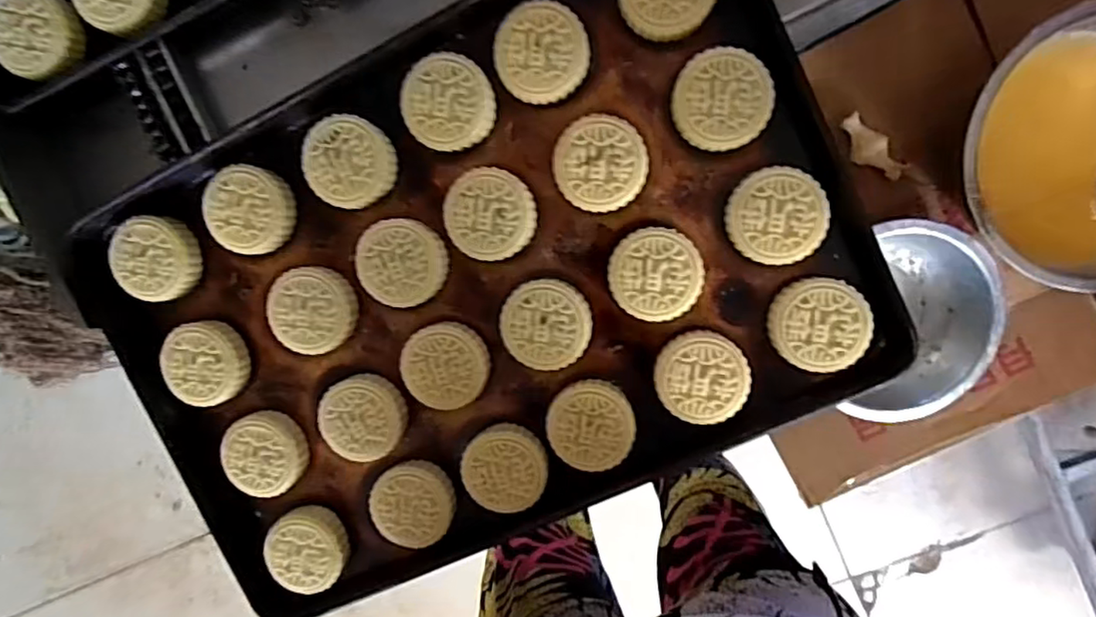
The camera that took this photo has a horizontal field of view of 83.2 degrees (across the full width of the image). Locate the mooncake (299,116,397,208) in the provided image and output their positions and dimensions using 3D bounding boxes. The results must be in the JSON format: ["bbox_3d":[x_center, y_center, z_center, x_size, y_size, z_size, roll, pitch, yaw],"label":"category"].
[{"bbox_3d":[-0.160,-0.119,0.498,0.067,0.027,0.072,1,98,5],"label":"mooncake"}]

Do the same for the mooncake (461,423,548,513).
[{"bbox_3d":[-0.036,0.132,0.515,0.069,0.024,0.068,1,98,5],"label":"mooncake"}]

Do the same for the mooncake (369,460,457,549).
[{"bbox_3d":[-0.115,0.166,0.530,0.069,0.021,0.069,1,98,5],"label":"mooncake"}]

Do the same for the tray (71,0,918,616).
[{"bbox_3d":[-0.058,-0.013,0.504,0.582,0.045,0.392,-26,95,8],"label":"tray"}]

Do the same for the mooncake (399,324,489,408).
[{"bbox_3d":[-0.084,0.047,0.514,0.069,0.027,0.069,-9,97,6],"label":"mooncake"}]

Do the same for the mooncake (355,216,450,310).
[{"bbox_3d":[-0.119,-0.037,0.504,0.069,0.025,0.068,2,98,5],"label":"mooncake"}]

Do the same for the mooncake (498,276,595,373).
[{"bbox_3d":[-0.001,0.012,0.500,0.069,0.029,0.071,1,98,5],"label":"mooncake"}]

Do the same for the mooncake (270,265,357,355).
[{"bbox_3d":[-0.197,0.002,0.518,0.067,0.027,0.070,3,98,5],"label":"mooncake"}]

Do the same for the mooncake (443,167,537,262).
[{"bbox_3d":[-0.046,-0.075,0.493,0.070,0.028,0.068,1,98,5],"label":"mooncake"}]

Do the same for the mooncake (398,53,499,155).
[{"bbox_3d":[-0.078,-0.162,0.486,0.070,0.029,0.068,1,98,5],"label":"mooncake"}]

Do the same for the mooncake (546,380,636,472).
[{"bbox_3d":[0.036,0.094,0.505,0.068,0.030,0.069,1,98,5],"label":"mooncake"}]

